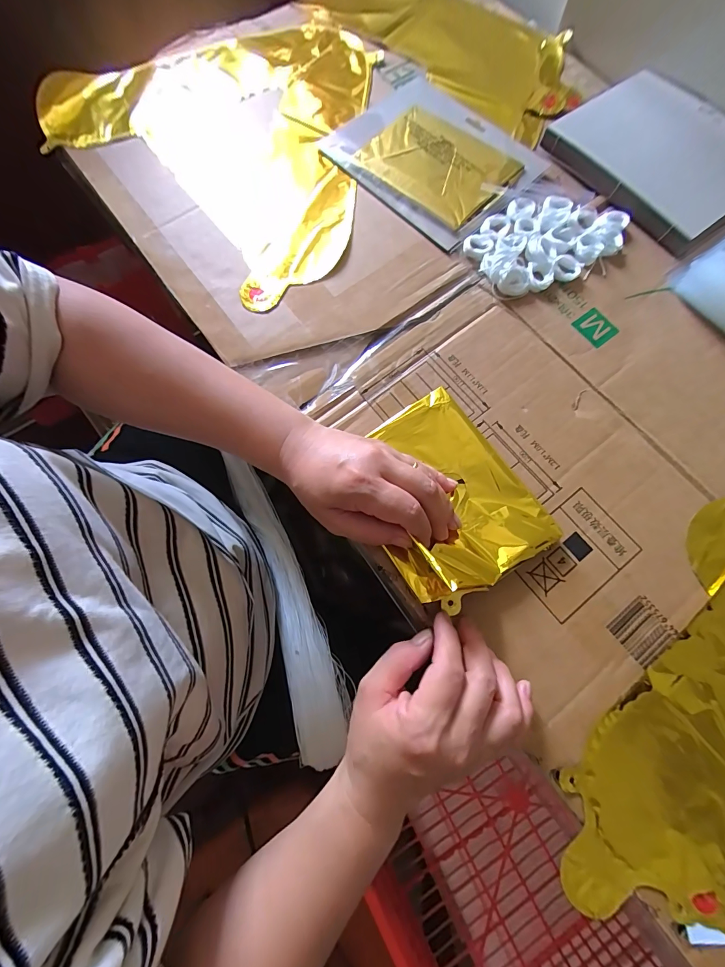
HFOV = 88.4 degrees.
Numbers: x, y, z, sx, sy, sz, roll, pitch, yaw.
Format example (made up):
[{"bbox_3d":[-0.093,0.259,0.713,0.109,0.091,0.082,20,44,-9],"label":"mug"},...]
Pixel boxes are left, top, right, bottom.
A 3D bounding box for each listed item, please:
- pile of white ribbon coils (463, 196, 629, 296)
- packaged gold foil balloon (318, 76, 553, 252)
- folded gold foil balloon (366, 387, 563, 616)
[{"bbox_3d":[0.183,-0.249,0.369,0.162,0.018,0.101,-34,77,-10],"label":"pile of white ribbon coils"},{"bbox_3d":[0.080,-0.365,0.404,0.182,0.010,0.206,-43,79,-12],"label":"packaged gold foil balloon"},{"bbox_3d":[0.062,0.009,0.297,0.118,0.021,0.151,-32,77,-9],"label":"folded gold foil balloon"}]

